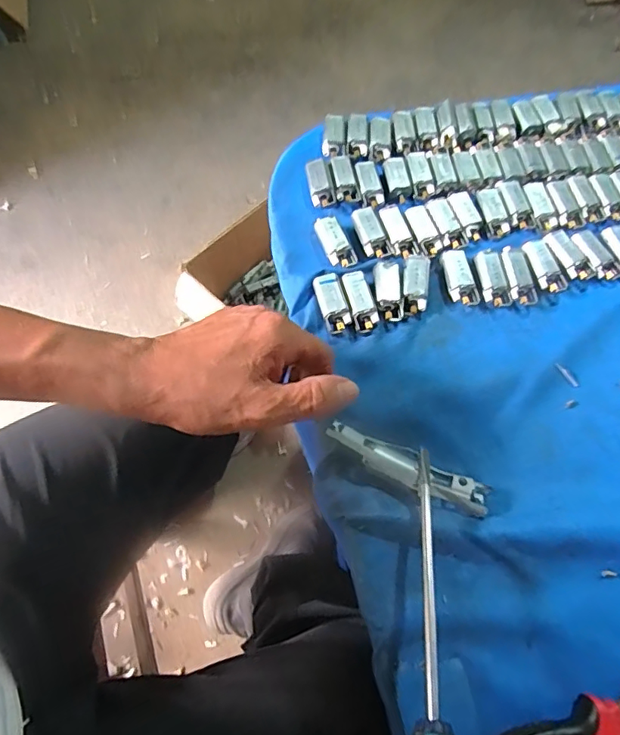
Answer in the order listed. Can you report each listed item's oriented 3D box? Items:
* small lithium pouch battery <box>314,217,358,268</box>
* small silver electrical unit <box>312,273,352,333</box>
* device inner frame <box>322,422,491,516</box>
[{"bbox_3d":[0.019,-0.100,0.406,0.021,0.013,0.048,-19,68,-11],"label":"small lithium pouch battery"},{"bbox_3d":[0.016,-0.048,0.378,0.019,0.012,0.045,-15,67,-9],"label":"small silver electrical unit"},{"bbox_3d":[0.063,0.063,0.325,0.108,0.014,0.023,24,67,8],"label":"device inner frame"}]

